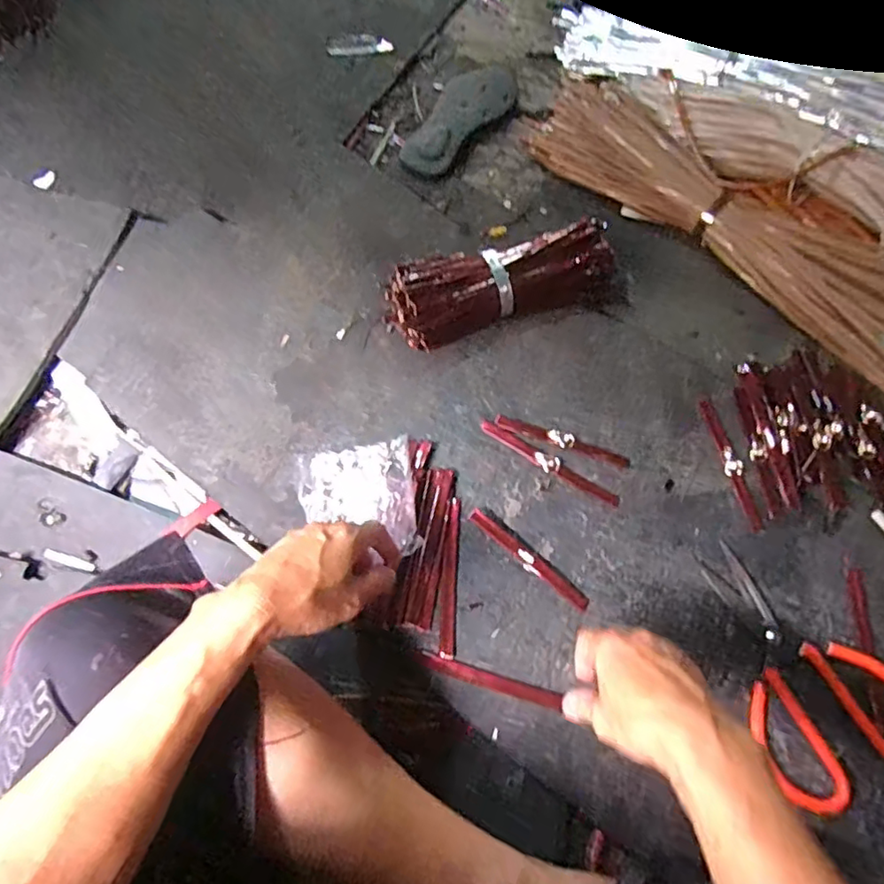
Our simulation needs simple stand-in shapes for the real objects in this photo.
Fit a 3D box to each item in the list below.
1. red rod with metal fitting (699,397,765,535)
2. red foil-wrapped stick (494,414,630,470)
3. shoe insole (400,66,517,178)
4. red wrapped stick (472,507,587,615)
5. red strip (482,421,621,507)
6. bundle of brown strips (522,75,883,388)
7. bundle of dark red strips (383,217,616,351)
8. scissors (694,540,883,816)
[{"bbox_3d":[0.291,0.020,0.600,0.017,0.010,0.142,-12,67,-2],"label":"red rod with metal fitting"},{"bbox_3d":[0.124,-0.002,0.618,0.141,0.013,0.017,18,69,10],"label":"red foil-wrapped stick"},{"bbox_3d":[0.024,-0.454,0.828,0.086,0.023,0.236,33,72,15],"label":"shoe insole"},{"bbox_3d":[0.083,0.112,0.573,0.135,0.009,0.015,36,73,16],"label":"red wrapped stick"},{"bbox_3d":[0.109,0.021,0.609,0.156,0.011,0.018,31,72,14],"label":"red strip"},{"bbox_3d":[0.392,-0.277,0.719,0.635,0.068,0.245,32,72,15],"label":"bundle of brown strips"},{"bbox_3d":[0.067,-0.177,0.666,0.258,0.060,0.083,-19,68,-5],"label":"bundle of dark red strips"},{"bbox_3d":[0.304,0.194,0.521,0.128,0.024,0.210,-28,69,-9],"label":"scissors"}]

